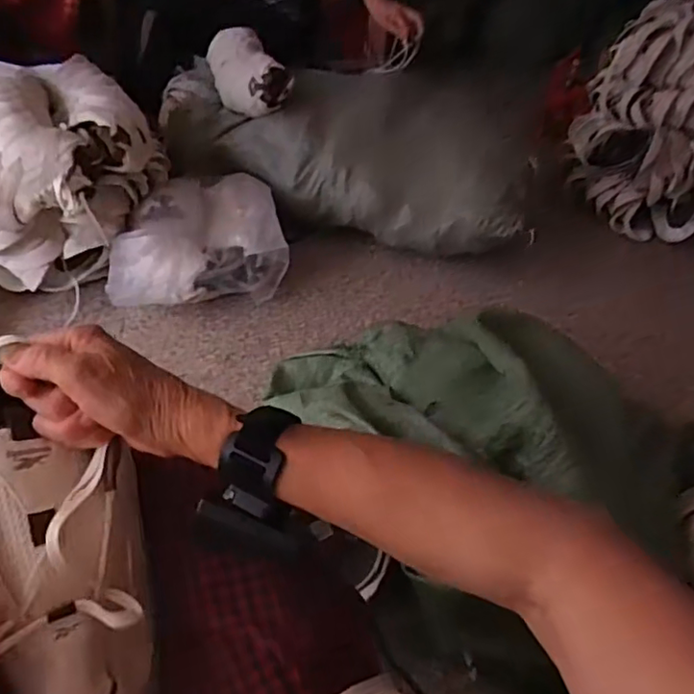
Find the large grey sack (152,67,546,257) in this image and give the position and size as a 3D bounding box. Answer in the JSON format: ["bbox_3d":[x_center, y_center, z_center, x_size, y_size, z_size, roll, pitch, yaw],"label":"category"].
[{"bbox_3d":[-0.022,-0.479,1.443,0.927,0.283,0.306,16,42,12],"label":"large grey sack"}]

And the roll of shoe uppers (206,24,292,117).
[{"bbox_3d":[-0.240,-0.672,1.472,0.151,0.128,0.313,-10,43,-17],"label":"roll of shoe uppers"}]

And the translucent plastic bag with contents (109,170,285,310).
[{"bbox_3d":[-0.330,-0.226,1.312,0.355,0.174,0.312,-8,42,-14],"label":"translucent plastic bag with contents"}]

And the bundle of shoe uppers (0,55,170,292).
[{"bbox_3d":[-0.606,-0.354,1.221,0.377,0.347,0.356,3,41,-2],"label":"bundle of shoe uppers"}]

